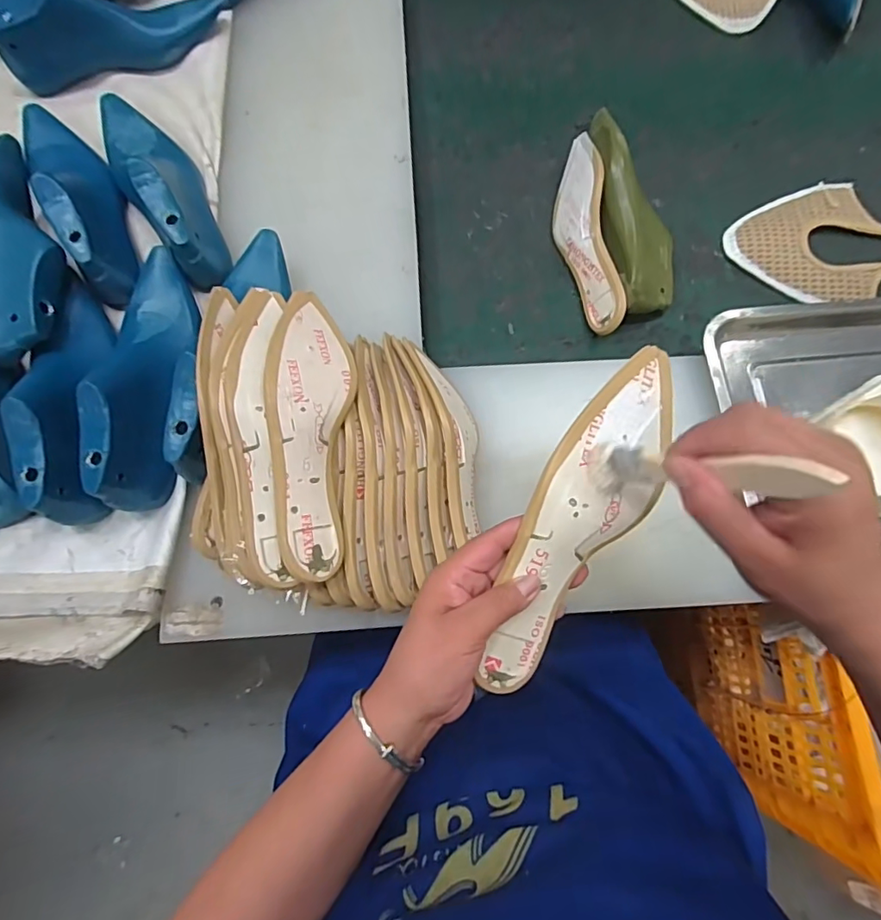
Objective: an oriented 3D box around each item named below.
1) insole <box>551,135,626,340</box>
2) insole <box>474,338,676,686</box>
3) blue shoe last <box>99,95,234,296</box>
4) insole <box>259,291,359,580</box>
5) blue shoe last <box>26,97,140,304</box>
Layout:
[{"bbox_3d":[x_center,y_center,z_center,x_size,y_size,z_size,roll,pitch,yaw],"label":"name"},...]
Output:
[{"bbox_3d":[0.168,-0.258,0.602,0.035,0.070,0.249,0,75,-38],"label":"insole"},{"bbox_3d":[0.090,0.040,0.344,0.066,0.039,0.244,26,92,7],"label":"insole"},{"bbox_3d":[-0.292,-0.299,0.536,0.075,0.077,0.263,-35,78,-9],"label":"blue shoe last"},{"bbox_3d":[-0.103,-0.031,0.426,0.062,0.046,0.241,-5,75,-1],"label":"insole"},{"bbox_3d":[-0.372,-0.281,0.533,0.067,0.077,0.267,-29,77,-8],"label":"blue shoe last"}]

